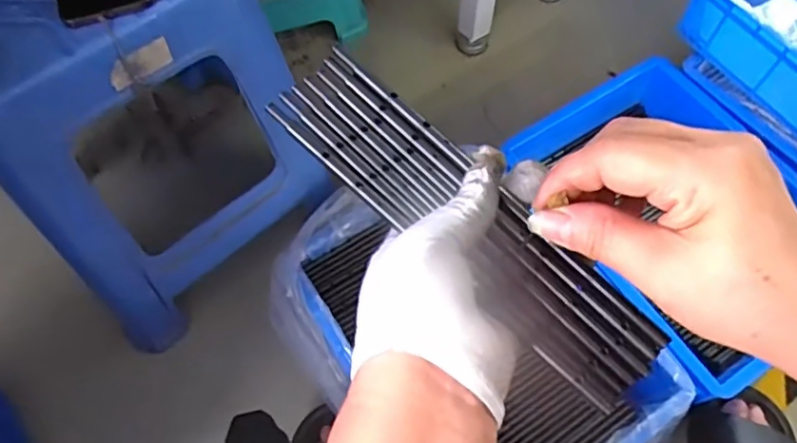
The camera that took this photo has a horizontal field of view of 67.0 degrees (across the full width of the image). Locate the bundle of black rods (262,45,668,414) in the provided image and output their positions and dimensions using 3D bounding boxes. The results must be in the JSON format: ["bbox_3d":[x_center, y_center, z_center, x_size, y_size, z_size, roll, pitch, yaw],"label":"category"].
[{"bbox_3d":[0.031,-0.002,0.300,0.222,0.012,0.051,43,70,10],"label":"bundle of black rods"}]

